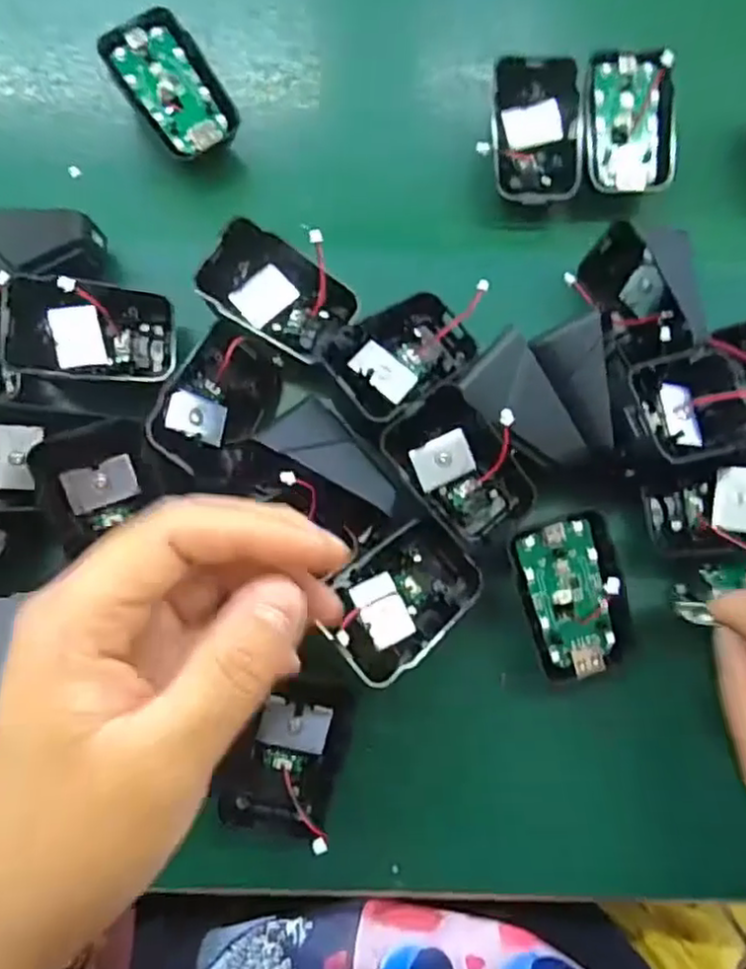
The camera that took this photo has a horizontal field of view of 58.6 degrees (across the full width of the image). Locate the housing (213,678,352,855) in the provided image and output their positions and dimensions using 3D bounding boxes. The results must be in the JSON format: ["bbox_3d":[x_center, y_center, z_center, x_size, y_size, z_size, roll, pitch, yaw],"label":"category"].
[{"bbox_3d":[-0.036,0.110,0.269,0.046,0.027,0.063,11,76,1],"label":"housing"}]

